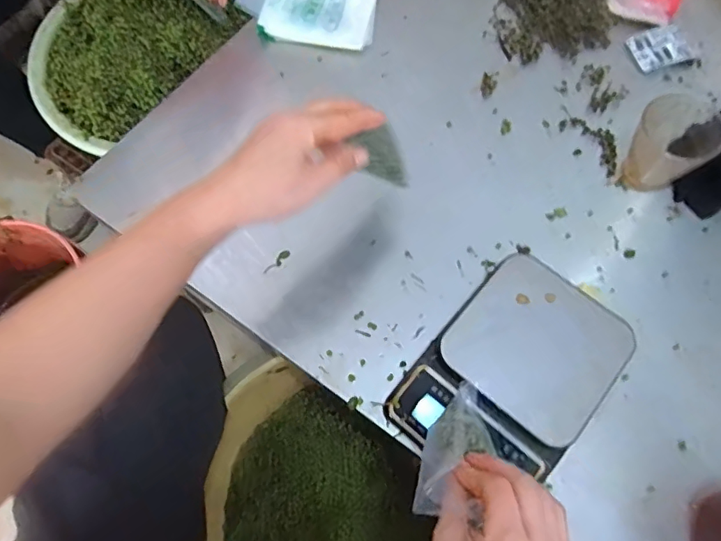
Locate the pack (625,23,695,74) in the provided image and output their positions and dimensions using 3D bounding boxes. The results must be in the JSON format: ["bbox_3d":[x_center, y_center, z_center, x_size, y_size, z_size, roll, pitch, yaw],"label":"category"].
[{"bbox_3d":[0.393,-0.291,0.701,0.079,0.010,0.057,-15,68,-6],"label":"pack"}]

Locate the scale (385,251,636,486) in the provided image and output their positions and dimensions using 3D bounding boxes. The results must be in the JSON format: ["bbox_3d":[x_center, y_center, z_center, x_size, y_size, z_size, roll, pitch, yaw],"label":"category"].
[{"bbox_3d":[0.146,0.102,0.522,0.149,0.060,0.208,39,73,15],"label":"scale"}]

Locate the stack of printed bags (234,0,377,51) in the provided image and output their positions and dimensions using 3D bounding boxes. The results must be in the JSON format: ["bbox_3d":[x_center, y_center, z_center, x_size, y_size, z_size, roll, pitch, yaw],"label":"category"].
[{"bbox_3d":[-0.069,-0.367,0.729,0.175,0.030,0.142,2,68,1],"label":"stack of printed bags"}]

